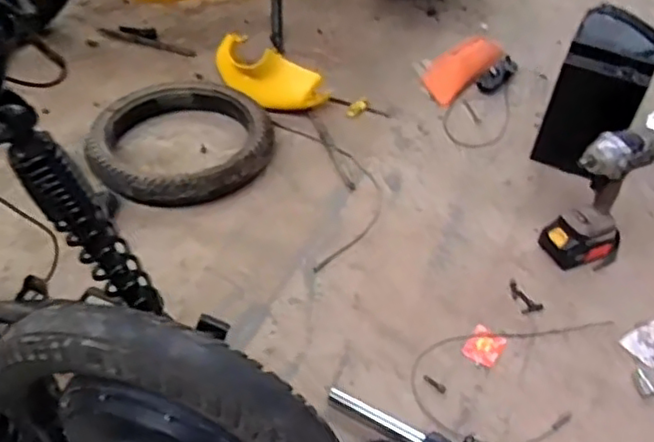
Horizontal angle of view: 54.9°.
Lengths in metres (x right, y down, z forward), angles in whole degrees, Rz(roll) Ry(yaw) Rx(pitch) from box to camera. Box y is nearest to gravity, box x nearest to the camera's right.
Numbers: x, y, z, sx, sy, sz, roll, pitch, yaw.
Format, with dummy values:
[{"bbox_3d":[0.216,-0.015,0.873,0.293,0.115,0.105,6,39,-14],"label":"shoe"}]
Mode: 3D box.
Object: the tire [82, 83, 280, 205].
[{"bbox_3d":[-0.303,-0.166,1.298,0.360,0.067,0.338,2,45,-2],"label":"tire"}]

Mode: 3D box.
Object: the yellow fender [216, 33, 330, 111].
[{"bbox_3d":[-0.139,-0.326,1.435,0.273,0.121,0.103,15,46,10],"label":"yellow fender"}]

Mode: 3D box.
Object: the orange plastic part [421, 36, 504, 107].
[{"bbox_3d":[0.334,-0.390,1.598,0.128,0.063,0.255,36,53,27],"label":"orange plastic part"}]

